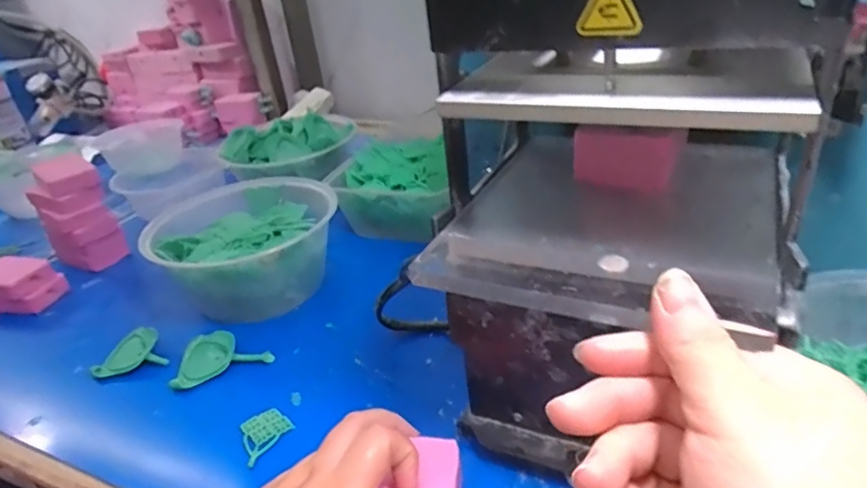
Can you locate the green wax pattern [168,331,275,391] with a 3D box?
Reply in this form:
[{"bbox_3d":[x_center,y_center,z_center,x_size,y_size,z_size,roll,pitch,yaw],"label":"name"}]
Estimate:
[{"bbox_3d":[-0.167,0.085,0.436,0.072,0.006,0.043,-17,50,-12],"label":"green wax pattern"}]

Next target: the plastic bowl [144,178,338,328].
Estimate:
[{"bbox_3d":[-0.169,0.004,0.521,0.154,0.074,0.161,-6,30,3],"label":"plastic bowl"}]

